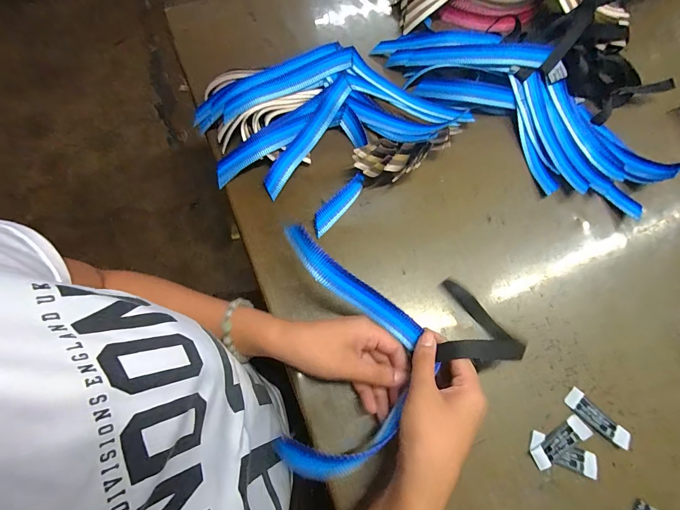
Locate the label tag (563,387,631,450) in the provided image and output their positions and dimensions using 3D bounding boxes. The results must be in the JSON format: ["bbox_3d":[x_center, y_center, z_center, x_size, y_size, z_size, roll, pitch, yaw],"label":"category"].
[{"bbox_3d":[0.256,0.162,0.325,0.063,0.005,0.021,42,76,13],"label":"label tag"}]

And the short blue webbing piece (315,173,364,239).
[{"bbox_3d":[-0.001,-0.060,0.388,0.087,0.027,0.009,-44,33,-11],"label":"short blue webbing piece"}]

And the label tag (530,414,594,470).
[{"bbox_3d":[0.213,0.181,0.316,0.064,0.005,0.020,-28,73,-10],"label":"label tag"}]

